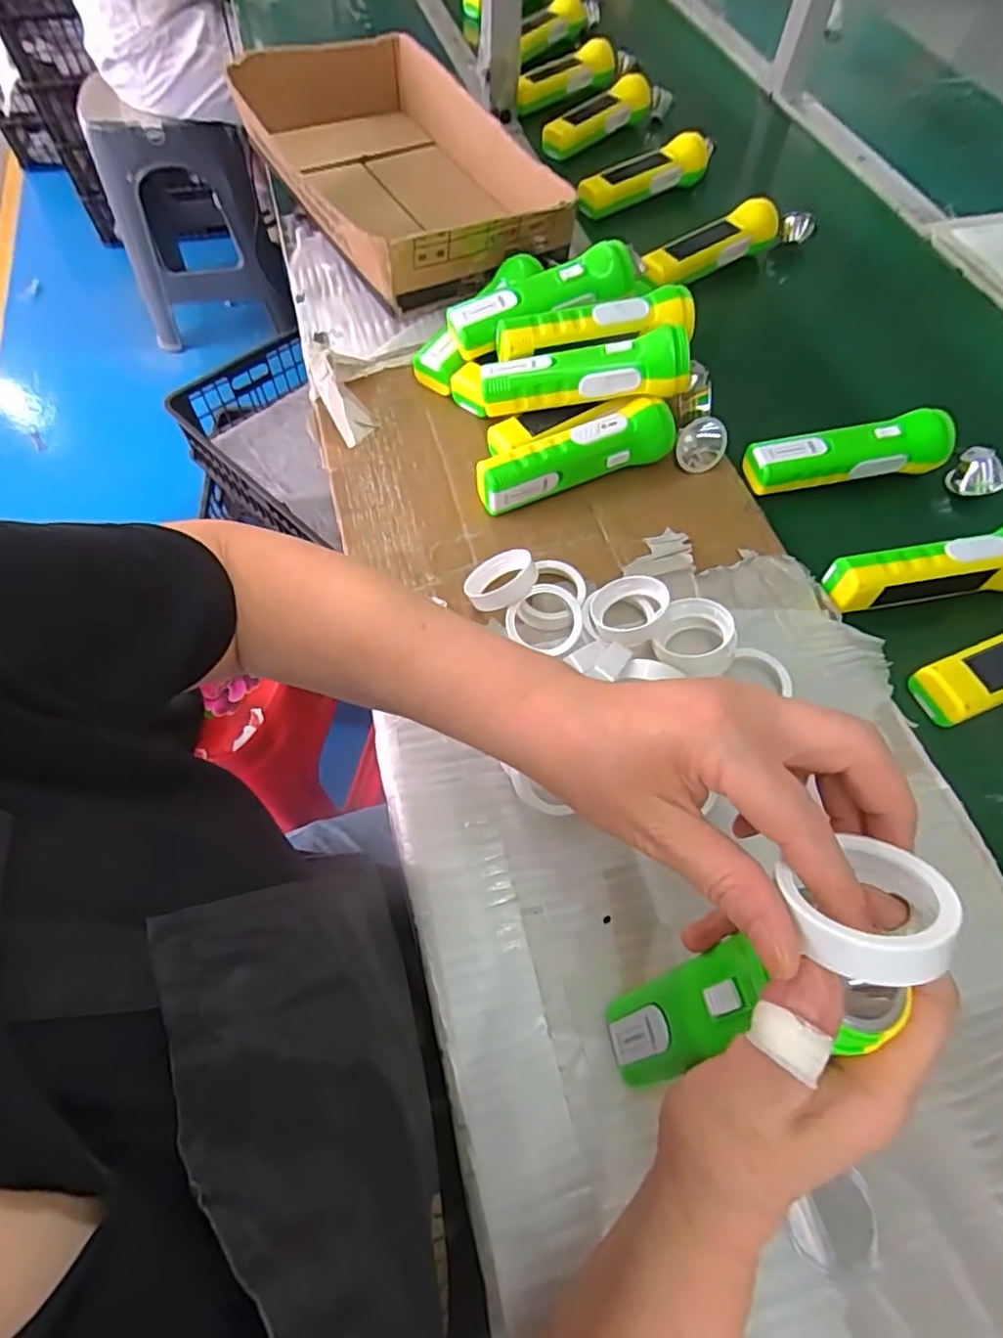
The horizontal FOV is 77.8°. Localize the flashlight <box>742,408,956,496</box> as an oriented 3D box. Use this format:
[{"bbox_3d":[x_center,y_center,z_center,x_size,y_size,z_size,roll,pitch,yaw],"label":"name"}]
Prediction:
[{"bbox_3d":[0.276,-0.175,0.498,0.152,0.042,0.035,-5,64,0],"label":"flashlight"}]

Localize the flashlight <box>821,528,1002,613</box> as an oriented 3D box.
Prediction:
[{"bbox_3d":[0.311,-0.073,0.443,0.144,0.048,0.034,-5,64,0],"label":"flashlight"}]

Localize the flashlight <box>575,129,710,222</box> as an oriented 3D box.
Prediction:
[{"bbox_3d":[0.155,-0.553,0.690,0.159,0.043,0.036,-20,64,-12],"label":"flashlight"}]

